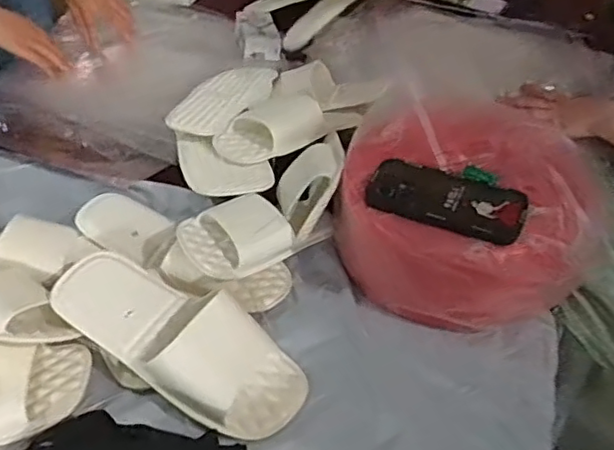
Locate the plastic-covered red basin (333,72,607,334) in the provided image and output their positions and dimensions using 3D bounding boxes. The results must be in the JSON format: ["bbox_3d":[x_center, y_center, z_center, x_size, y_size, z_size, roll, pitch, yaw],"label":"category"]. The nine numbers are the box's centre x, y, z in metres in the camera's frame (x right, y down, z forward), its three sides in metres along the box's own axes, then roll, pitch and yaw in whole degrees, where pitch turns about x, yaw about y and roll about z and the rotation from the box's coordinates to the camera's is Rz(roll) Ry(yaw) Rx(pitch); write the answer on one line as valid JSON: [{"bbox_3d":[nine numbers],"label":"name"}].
[{"bbox_3d":[0.182,-0.031,0.737,0.277,0.142,0.296,9,44,7],"label":"plastic-covered red basin"}]

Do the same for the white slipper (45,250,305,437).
[{"bbox_3d":[-0.137,0.103,0.621,0.261,0.063,0.105,28,48,9],"label":"white slipper"}]

